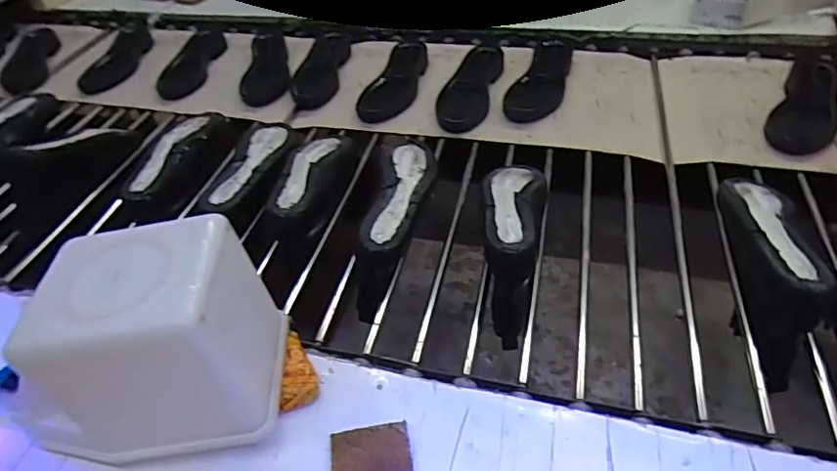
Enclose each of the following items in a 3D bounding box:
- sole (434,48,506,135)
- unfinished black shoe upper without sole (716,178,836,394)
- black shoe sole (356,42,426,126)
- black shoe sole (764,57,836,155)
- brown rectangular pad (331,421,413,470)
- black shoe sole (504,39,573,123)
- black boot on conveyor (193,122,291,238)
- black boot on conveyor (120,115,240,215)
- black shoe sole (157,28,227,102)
[{"bbox_3d":[0.094,-0.270,0.987,0.088,0.023,0.254,11,47,16],"label":"sole"},{"bbox_3d":[0.401,0.022,0.621,0.075,0.088,0.272,3,46,9],"label":"unfinished black shoe upper without sole"},{"bbox_3d":[-0.046,-0.295,1.028,0.096,0.028,0.239,8,47,14],"label":"black shoe sole"},{"bbox_3d":[0.613,-0.206,0.859,0.090,0.036,0.242,22,51,25],"label":"black shoe sole"},{"bbox_3d":[-0.042,0.194,0.483,0.068,0.013,0.049,-9,44,-3],"label":"brown rectangular pad"},{"bbox_3d":[0.228,-0.287,0.987,0.085,0.027,0.245,17,50,22],"label":"black shoe sole"},{"bbox_3d":[-0.243,-0.091,0.816,0.090,0.071,0.238,2,44,8],"label":"black boot on conveyor"},{"bbox_3d":[-0.367,-0.123,0.863,0.095,0.071,0.246,3,45,9],"label":"black boot on conveyor"},{"bbox_3d":[-0.481,-0.372,1.167,0.110,0.023,0.269,3,45,9],"label":"black shoe sole"}]

